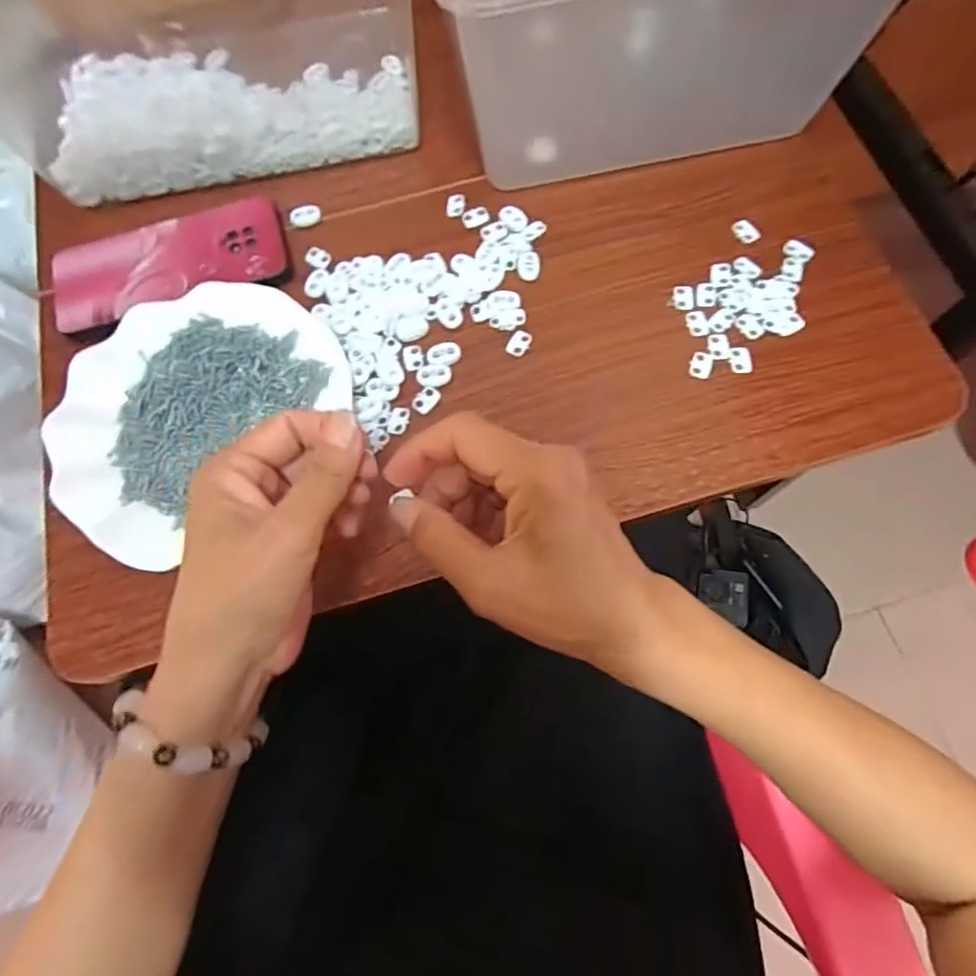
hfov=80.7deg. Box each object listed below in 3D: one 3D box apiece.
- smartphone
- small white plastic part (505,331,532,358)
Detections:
[{"bbox_3d":[-0.229,-0.160,0.411,0.163,0.012,0.080,-20,72,-5],"label":"smartphone"},{"bbox_3d":[0.022,-0.098,0.387,0.014,0.004,0.019,29,74,11],"label":"small white plastic part"}]

